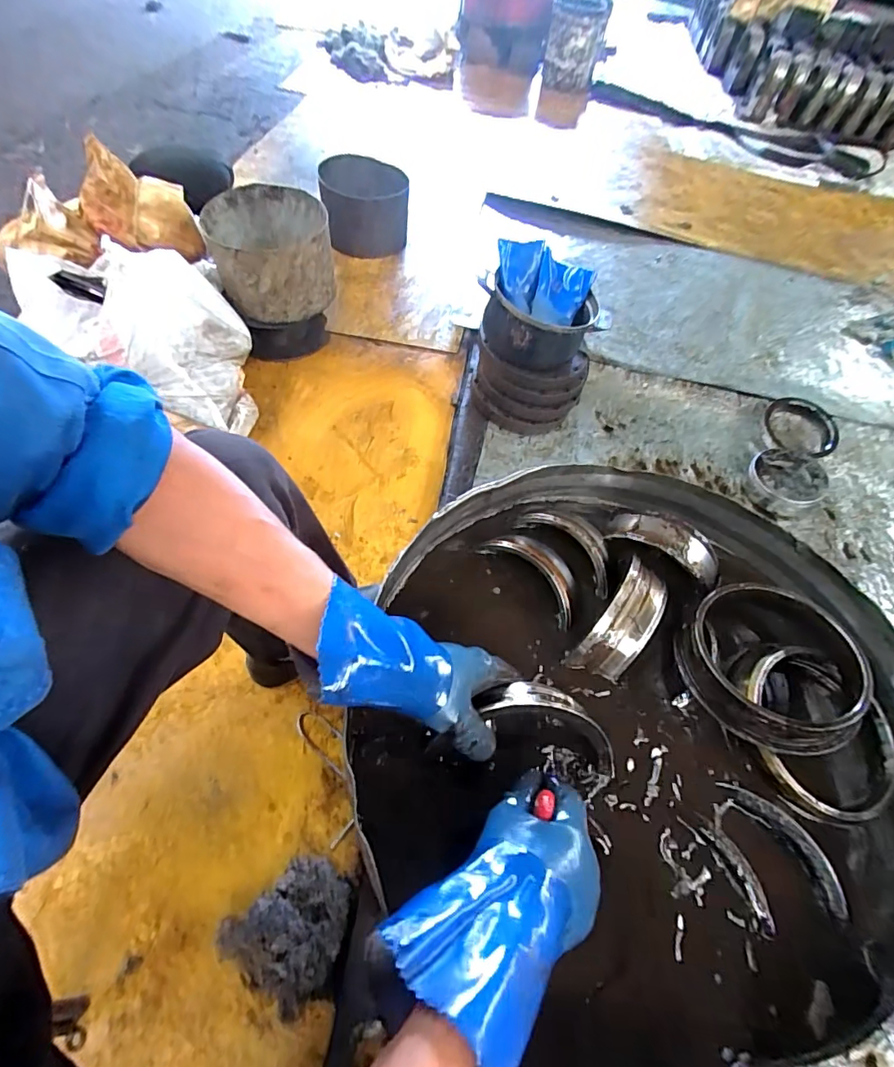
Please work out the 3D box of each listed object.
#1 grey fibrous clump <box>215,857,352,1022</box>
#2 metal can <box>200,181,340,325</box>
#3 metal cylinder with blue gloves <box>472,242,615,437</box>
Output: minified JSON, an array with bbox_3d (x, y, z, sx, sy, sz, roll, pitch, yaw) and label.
[{"bbox_3d":[-0.196,0.517,0.631,0.146,0.070,0.150,2,57,-3],"label":"grey fibrous clump"},{"bbox_3d":[-0.417,-0.661,1.174,0.272,0.189,0.263,2,57,-3],"label":"metal can"},{"bbox_3d":[0.202,-0.425,1.123,0.257,0.315,0.225,30,58,13],"label":"metal cylinder with blue gloves"}]

